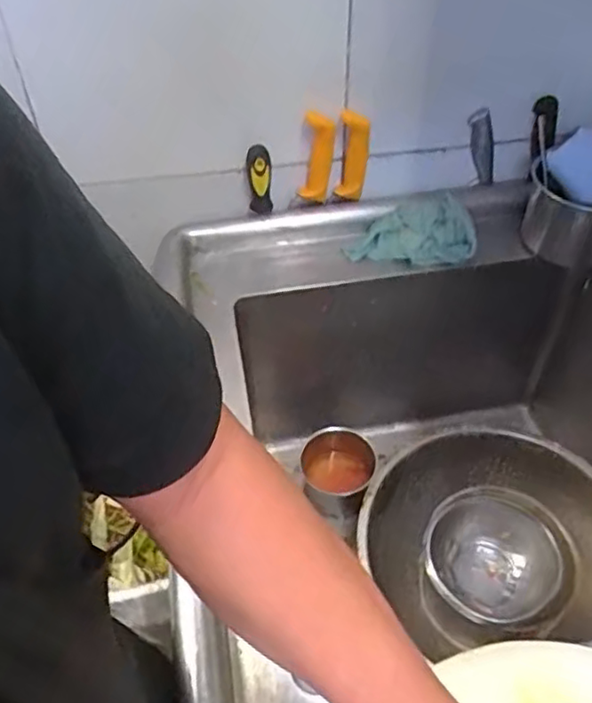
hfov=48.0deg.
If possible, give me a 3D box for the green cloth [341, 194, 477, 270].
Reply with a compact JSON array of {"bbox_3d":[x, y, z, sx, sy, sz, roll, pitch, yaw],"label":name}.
[{"bbox_3d":[0.162,-0.174,0.931,0.170,0.054,0.108,2,47,3],"label":"green cloth"}]

